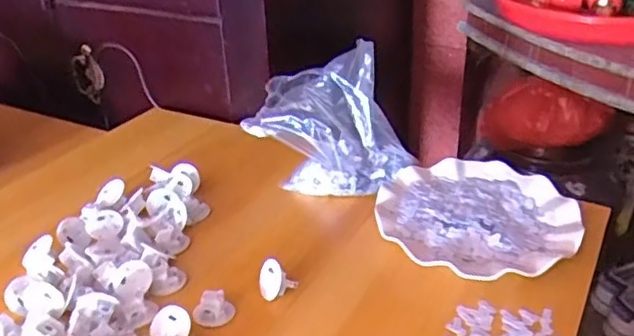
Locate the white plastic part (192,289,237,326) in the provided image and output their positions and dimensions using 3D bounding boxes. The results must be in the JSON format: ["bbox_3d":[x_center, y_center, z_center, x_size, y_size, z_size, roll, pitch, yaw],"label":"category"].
[{"bbox_3d":[-0.082,0.111,0.499,0.029,0.019,0.024,8,31,8],"label":"white plastic part"}]

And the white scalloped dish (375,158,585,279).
[{"bbox_3d":[0.149,0.042,0.590,0.176,0.022,0.171,2,31,-1],"label":"white scalloped dish"}]

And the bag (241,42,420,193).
[{"bbox_3d":[0.015,-0.051,0.667,0.147,0.120,0.115,26,38,34],"label":"bag"}]

